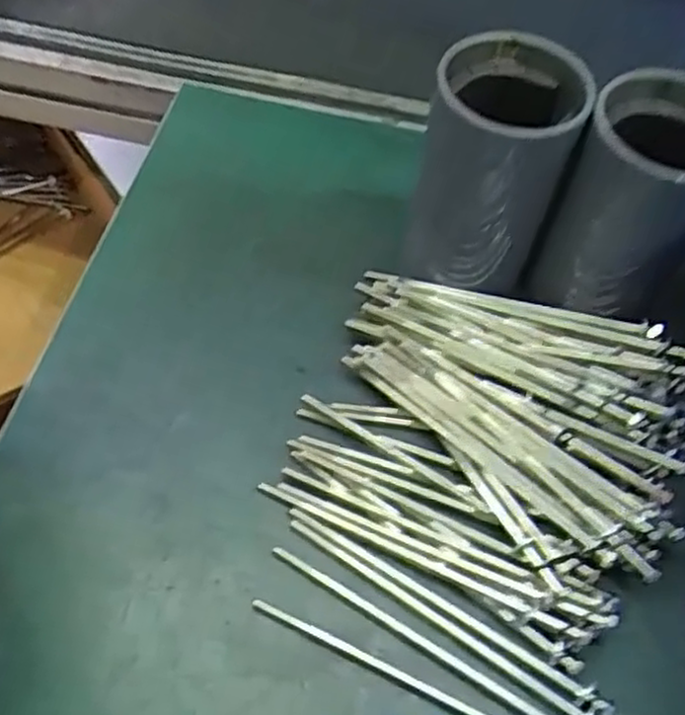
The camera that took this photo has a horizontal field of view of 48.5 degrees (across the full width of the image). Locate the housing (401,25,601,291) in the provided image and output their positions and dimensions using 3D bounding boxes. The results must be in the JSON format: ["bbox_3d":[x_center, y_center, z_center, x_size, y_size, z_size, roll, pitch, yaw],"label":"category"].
[{"bbox_3d":[0.079,-0.104,0.409,0.073,0.111,0.079,16,59,6],"label":"housing"}]

